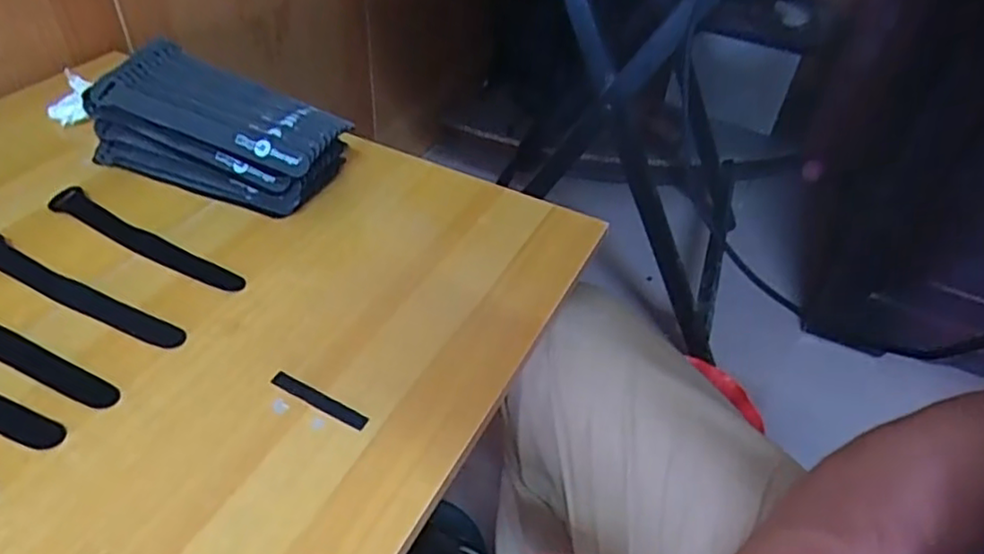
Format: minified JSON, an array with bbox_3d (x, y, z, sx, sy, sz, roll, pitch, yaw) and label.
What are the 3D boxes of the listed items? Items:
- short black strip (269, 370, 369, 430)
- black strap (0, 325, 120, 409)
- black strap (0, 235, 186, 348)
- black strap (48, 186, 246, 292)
[{"bbox_3d":[-0.108,0.076,0.409,0.069,0.004,0.011,23,46,17],"label":"short black strip"},{"bbox_3d":[-0.311,0.038,0.420,0.186,0.012,0.022,21,46,15],"label":"black strap"},{"bbox_3d":[-0.290,0.011,0.456,0.189,0.006,0.023,22,46,16],"label":"black strap"},{"bbox_3d":[-0.263,-0.028,0.497,0.185,0.004,0.025,25,47,19],"label":"black strap"}]

